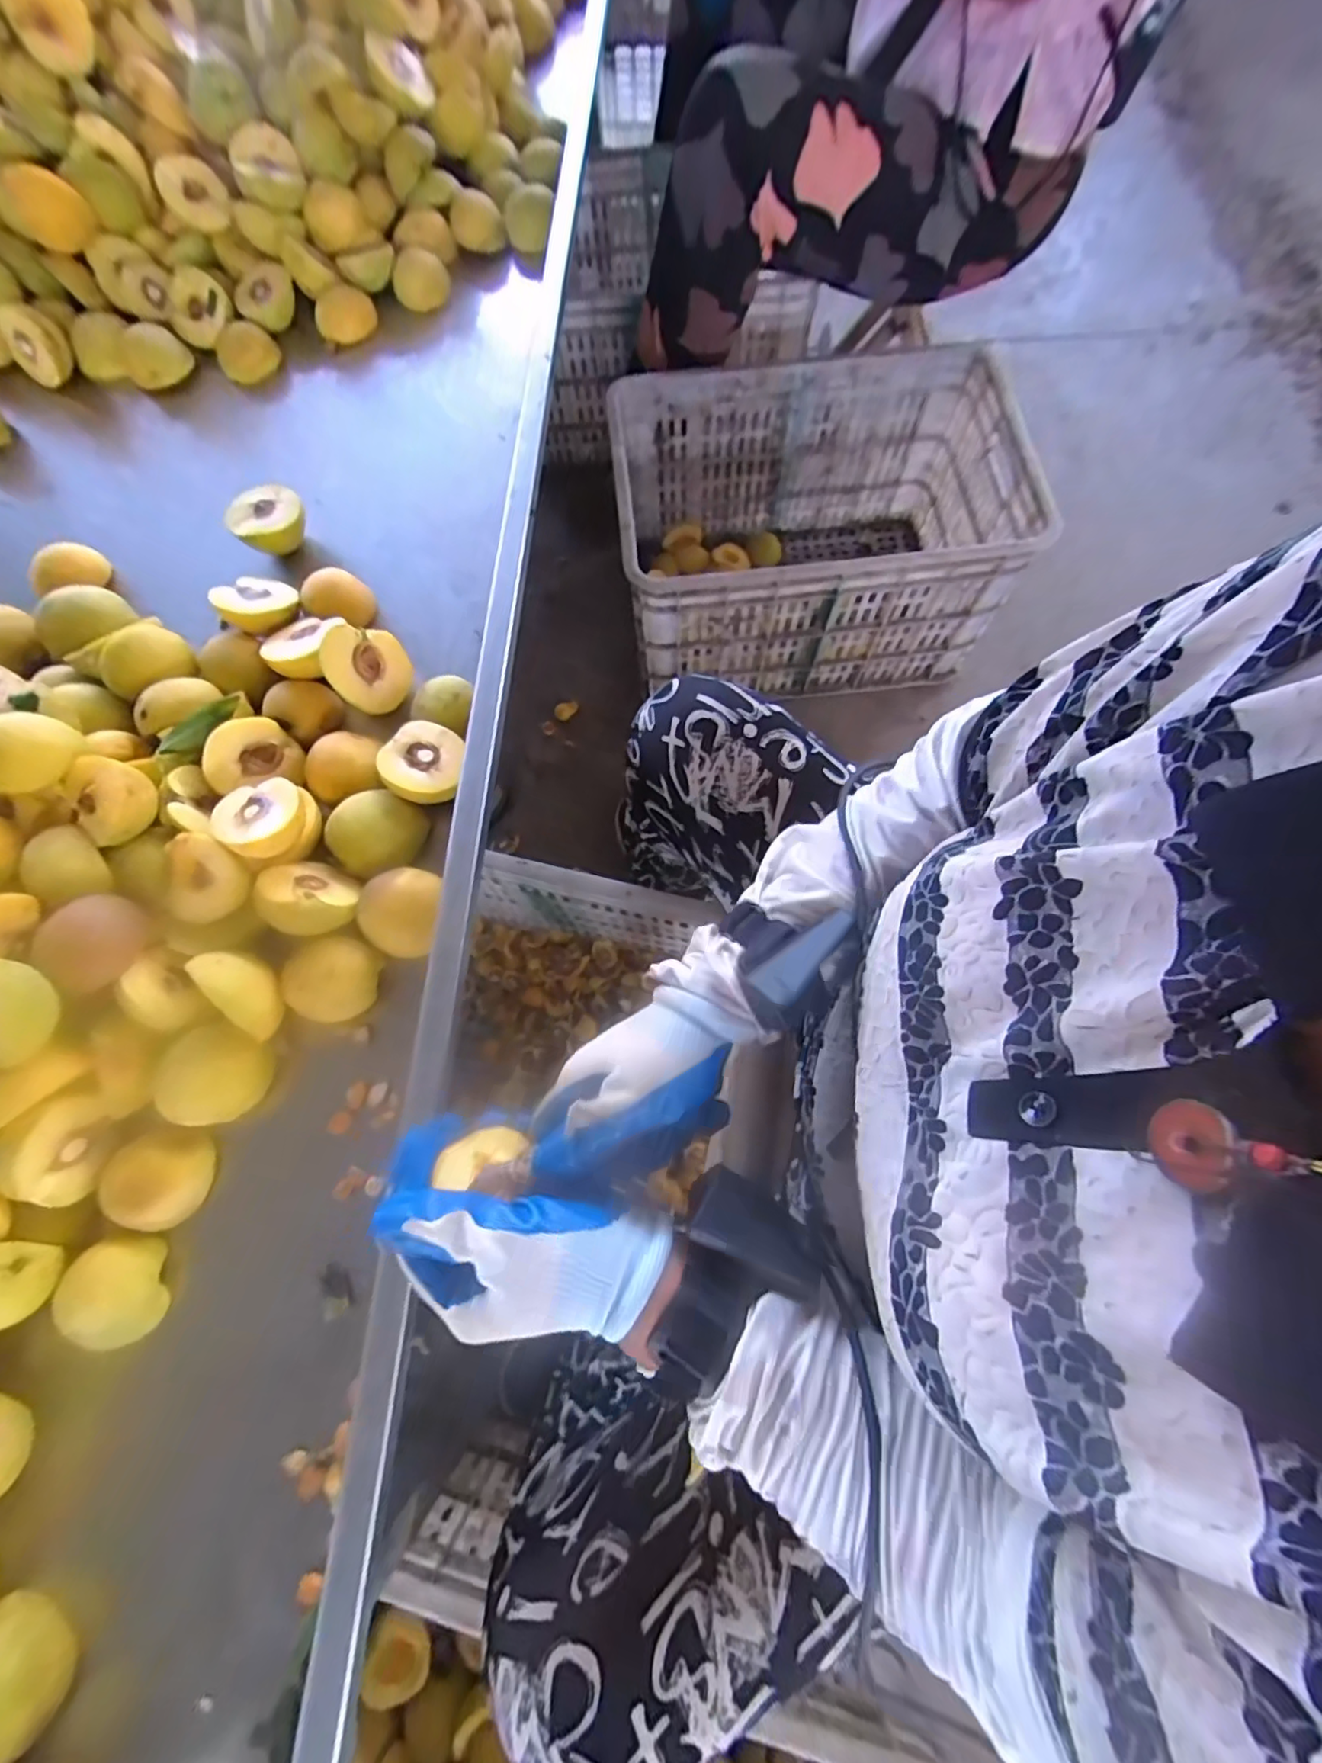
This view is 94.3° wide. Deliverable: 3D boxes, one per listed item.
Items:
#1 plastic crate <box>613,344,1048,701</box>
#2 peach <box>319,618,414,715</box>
[{"bbox_3d":[0.218,-0.510,0.925,0.534,0.296,0.377,-7,72,0],"label":"plastic crate"},{"bbox_3d":[-0.246,-0.175,0.515,0.066,0.034,0.066,-2,95,-26],"label":"peach"}]

